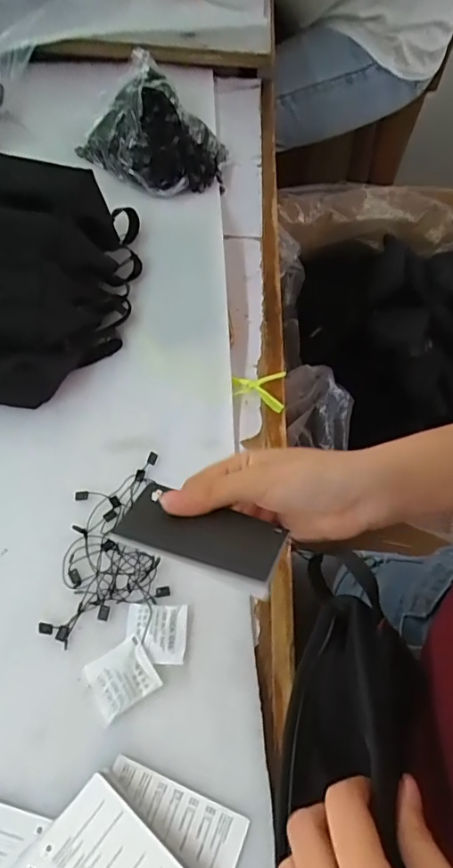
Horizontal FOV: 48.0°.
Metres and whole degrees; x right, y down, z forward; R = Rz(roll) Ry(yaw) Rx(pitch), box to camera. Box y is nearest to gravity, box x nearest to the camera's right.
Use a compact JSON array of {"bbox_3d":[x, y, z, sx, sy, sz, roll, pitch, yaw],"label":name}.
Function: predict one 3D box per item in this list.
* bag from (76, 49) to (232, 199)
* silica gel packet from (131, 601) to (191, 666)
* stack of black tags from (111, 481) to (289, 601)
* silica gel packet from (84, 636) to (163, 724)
[{"bbox_3d":[-0.084,-0.347,0.591,0.169,0.069,0.125,41,67,18],"label":"bag"},{"bbox_3d":[-0.049,0.141,0.362,0.041,0.004,0.040,3,61,0],"label":"silica gel packet"},{"bbox_3d":[-0.014,0.055,0.282,0.089,0.007,0.054,16,29,16],"label":"stack of black tags"},{"bbox_3d":[-0.071,0.165,0.348,0.041,0.004,0.038,-28,66,-16],"label":"silica gel packet"}]

